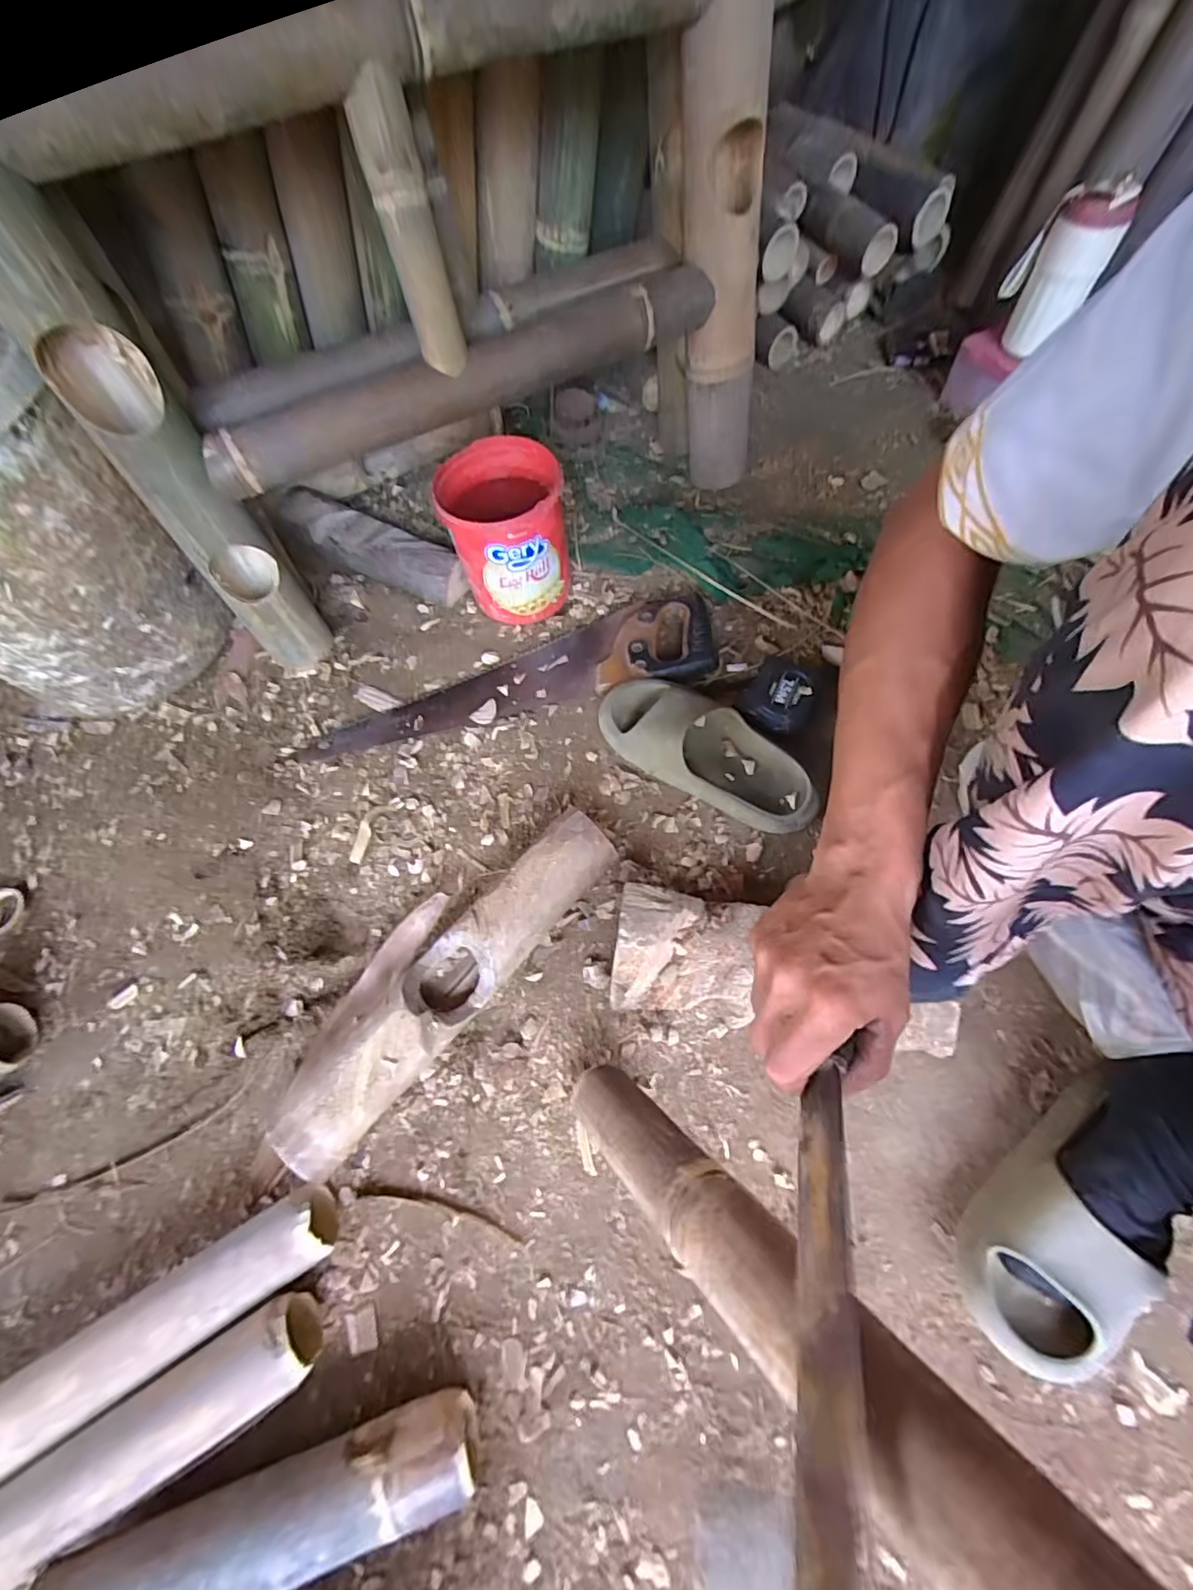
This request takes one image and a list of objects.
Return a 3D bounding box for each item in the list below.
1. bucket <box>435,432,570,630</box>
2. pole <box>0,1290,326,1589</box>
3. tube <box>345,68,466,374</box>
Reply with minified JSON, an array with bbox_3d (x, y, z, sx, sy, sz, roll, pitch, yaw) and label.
[{"bbox_3d":[-0.106,-0.313,0.682,0.138,0.157,0.145,-1,65,2],"label":"bucket"},{"bbox_3d":[-0.478,0.542,0.349,0.629,0.065,0.053,-30,67,-11],"label":"pole"},{"bbox_3d":[-0.160,-0.488,0.494,0.051,0.180,0.052,-14,65,-4],"label":"tube"}]

